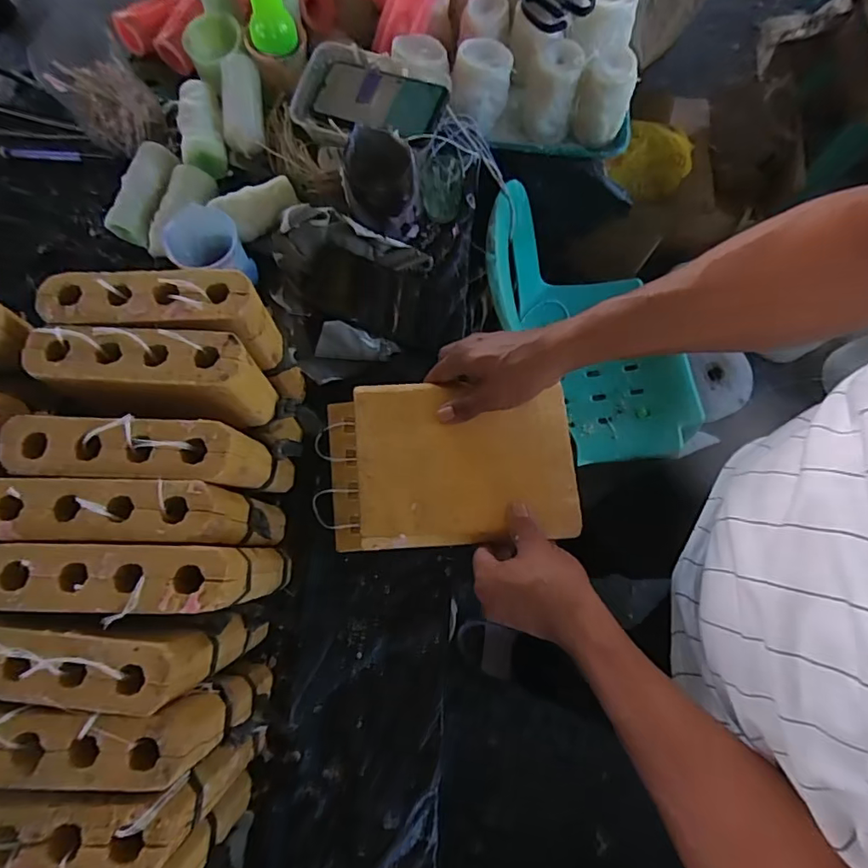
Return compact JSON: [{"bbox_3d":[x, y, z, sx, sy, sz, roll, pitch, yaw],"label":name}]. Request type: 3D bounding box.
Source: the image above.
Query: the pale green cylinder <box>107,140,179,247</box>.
[{"bbox_3d":[-0.340,-0.283,0.620,0.046,0.046,0.112,21,75,4],"label":"pale green cylinder"}]

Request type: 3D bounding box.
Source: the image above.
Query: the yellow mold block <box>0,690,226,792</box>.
[{"bbox_3d":[-0.236,0.205,0.356,0.167,0.063,0.047,0,75,-1],"label":"yellow mold block"}]

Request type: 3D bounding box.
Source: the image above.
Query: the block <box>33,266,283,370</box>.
[{"bbox_3d":[-0.221,-0.095,0.443,0.162,0.085,0.047,0,75,-1],"label":"block"}]

